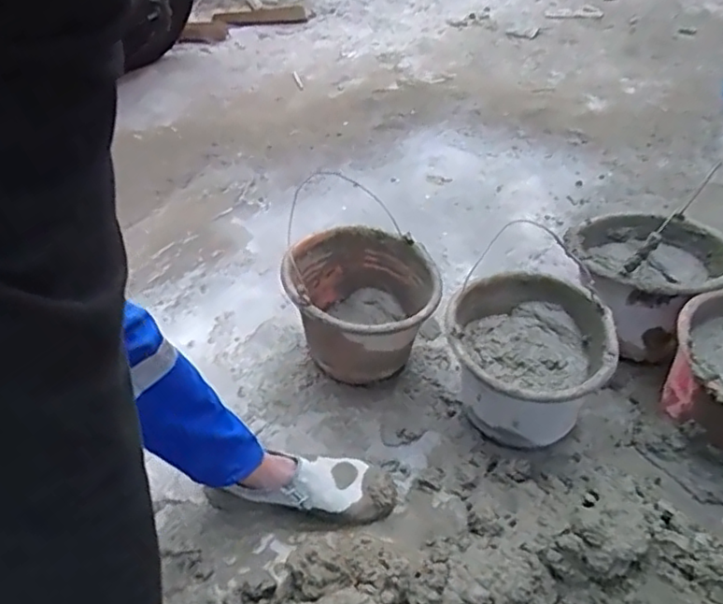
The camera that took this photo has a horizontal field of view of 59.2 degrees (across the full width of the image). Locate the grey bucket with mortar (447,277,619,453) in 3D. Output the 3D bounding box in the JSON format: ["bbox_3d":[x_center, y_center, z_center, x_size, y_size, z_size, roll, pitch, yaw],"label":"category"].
[{"bbox_3d":[0.262,0.102,1.062,0.238,0.219,0.283,4,43,7],"label":"grey bucket with mortar"}]

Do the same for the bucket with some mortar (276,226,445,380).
[{"bbox_3d":[-0.003,0.012,1.170,0.251,0.213,0.308,-10,43,-8],"label":"bucket with some mortar"}]

